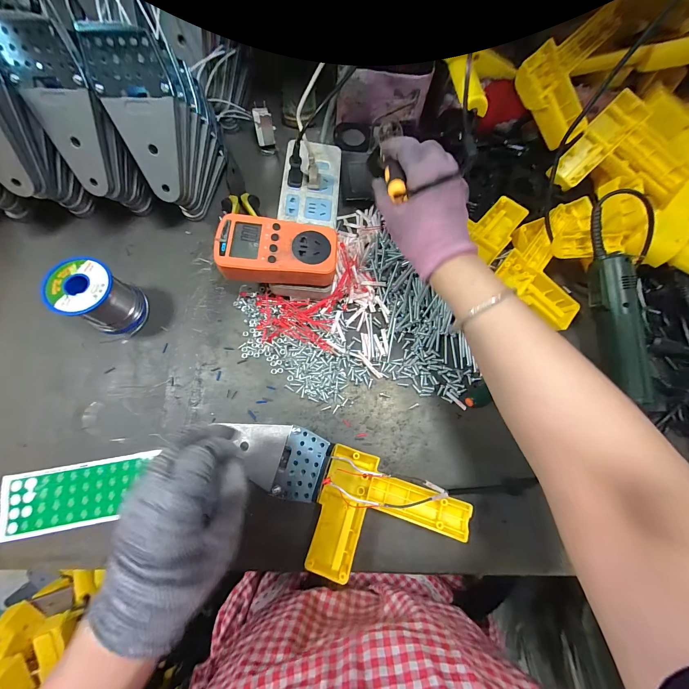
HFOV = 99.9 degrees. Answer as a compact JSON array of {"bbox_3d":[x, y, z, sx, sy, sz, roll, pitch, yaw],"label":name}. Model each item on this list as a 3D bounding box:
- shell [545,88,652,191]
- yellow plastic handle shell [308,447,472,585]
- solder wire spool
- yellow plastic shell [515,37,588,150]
[{"bbox_3d":[0.348,-0.277,0.403,0.046,0.022,0.118,42,111,9],"label":"shell"},{"bbox_3d":[0.044,0.180,0.299,0.144,0.042,0.113,16,74,0],"label":"yellow plastic handle shell"},{"bbox_3d":[-0.278,-0.052,0.329,0.070,0.064,0.067,25,77,2],"label":"solder wire spool"},{"bbox_3d":[0.275,-0.327,0.385,0.118,0.037,0.059,39,76,-22],"label":"yellow plastic shell"}]

